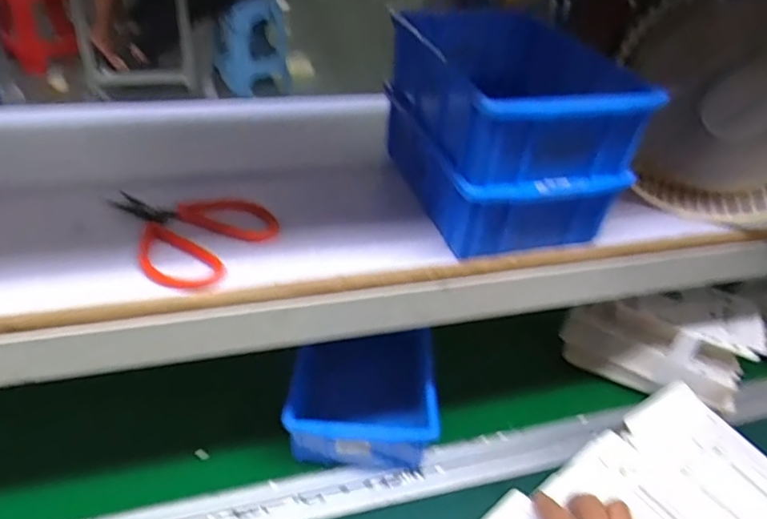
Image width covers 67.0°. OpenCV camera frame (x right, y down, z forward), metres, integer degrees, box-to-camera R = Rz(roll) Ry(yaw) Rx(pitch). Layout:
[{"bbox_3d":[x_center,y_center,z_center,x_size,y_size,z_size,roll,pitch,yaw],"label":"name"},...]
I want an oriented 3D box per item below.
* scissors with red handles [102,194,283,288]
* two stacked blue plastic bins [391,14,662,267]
[{"bbox_3d":[-0.149,-0.027,0.419,0.118,0.019,0.093,24,40,22],"label":"scissors with red handles"},{"bbox_3d":[0.095,-0.098,0.451,0.130,0.121,0.170,-7,39,-17],"label":"two stacked blue plastic bins"}]

